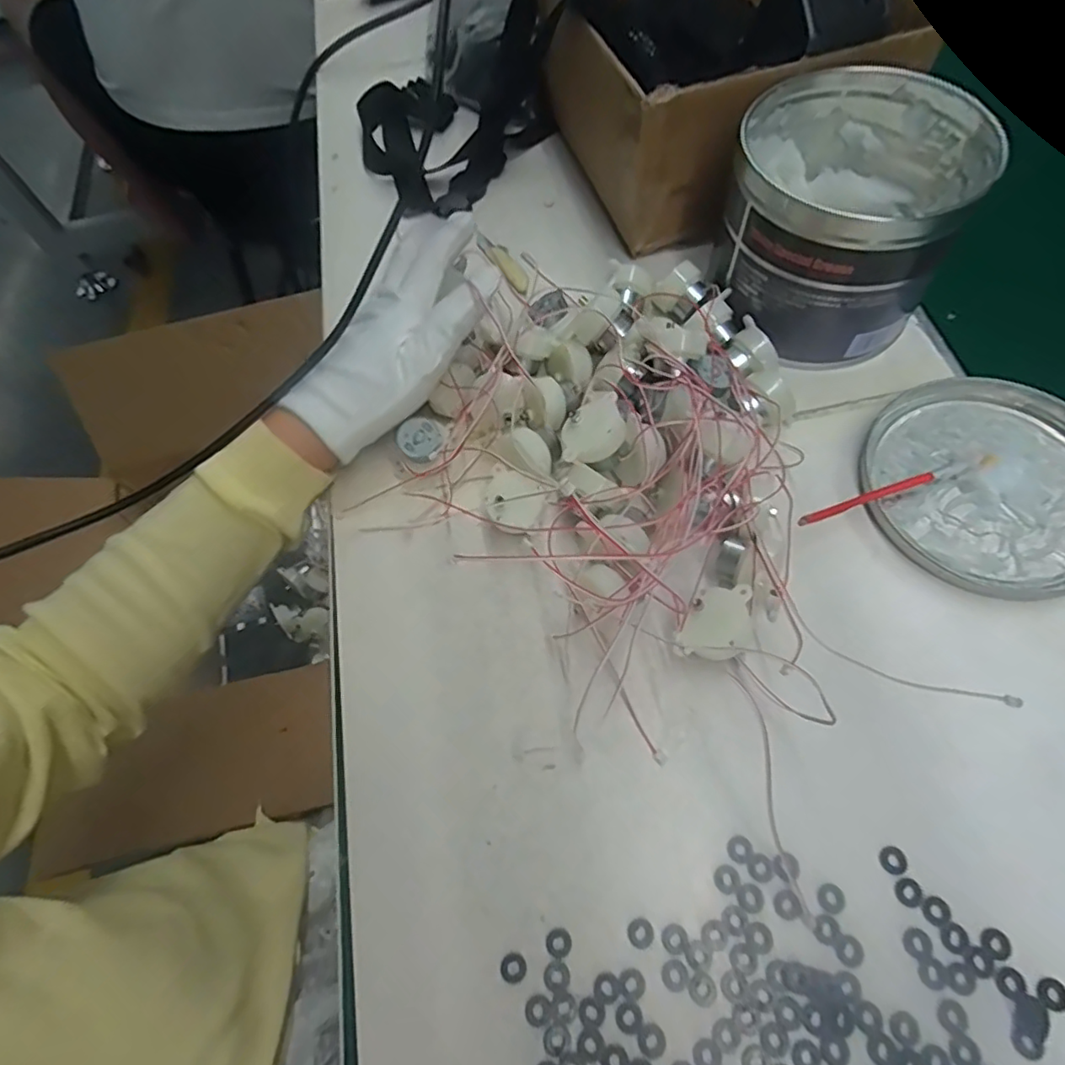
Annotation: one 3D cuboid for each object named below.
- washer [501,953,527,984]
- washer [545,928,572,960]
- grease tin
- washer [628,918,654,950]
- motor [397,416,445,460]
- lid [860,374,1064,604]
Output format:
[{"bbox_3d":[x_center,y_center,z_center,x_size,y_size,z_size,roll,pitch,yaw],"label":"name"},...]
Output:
[{"bbox_3d":[-0.008,0.179,0.240,0.010,0.004,0.010,-2,64,4],"label":"washer"},{"bbox_3d":[0.011,0.171,0.244,0.011,0.004,0.010,-2,64,4],"label":"washer"},{"bbox_3d":[0.177,-0.184,0.348,0.120,0.098,0.135,21,67,14],"label":"grease tin"},{"bbox_3d":[0.045,0.167,0.244,0.011,0.004,0.010,-2,64,4],"label":"washer"},{"bbox_3d":[-0.063,-0.052,0.334,0.025,0.010,0.025,-1,67,2],"label":"motor"},{"bbox_3d":[0.251,-0.030,0.317,0.125,0.012,0.126,32,70,19],"label":"lid"}]

